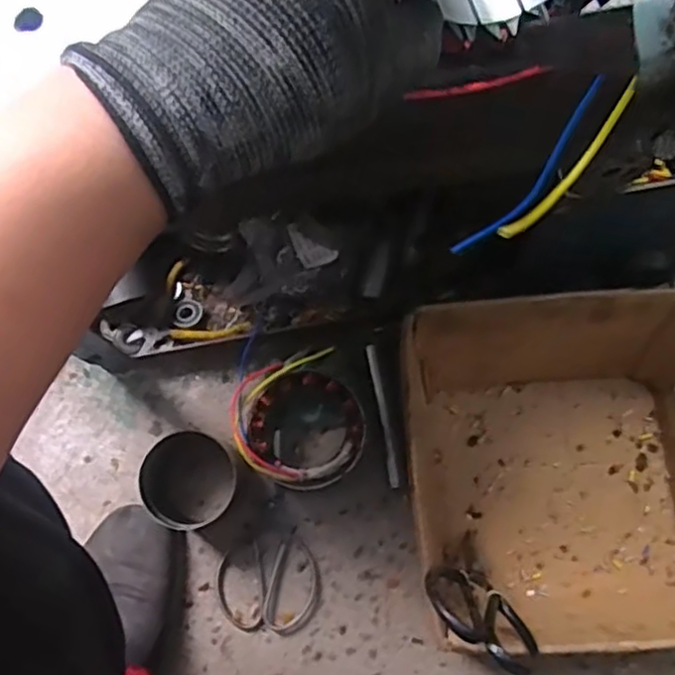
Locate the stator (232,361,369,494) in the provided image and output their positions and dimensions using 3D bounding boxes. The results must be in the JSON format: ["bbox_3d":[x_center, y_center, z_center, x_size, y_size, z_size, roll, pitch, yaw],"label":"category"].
[{"bbox_3d":[-0.041,0.089,0.701,0.141,0.052,0.121,18,77,5],"label":"stator"}]

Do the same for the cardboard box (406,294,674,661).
[{"bbox_3d":[0.216,0.123,0.646,0.291,0.151,0.288,-4,76,-1],"label":"cardboard box"}]

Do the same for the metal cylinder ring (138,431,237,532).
[{"bbox_3d":[-0.143,0.142,0.683,0.083,0.084,0.092,20,77,5],"label":"metal cylinder ring"}]

